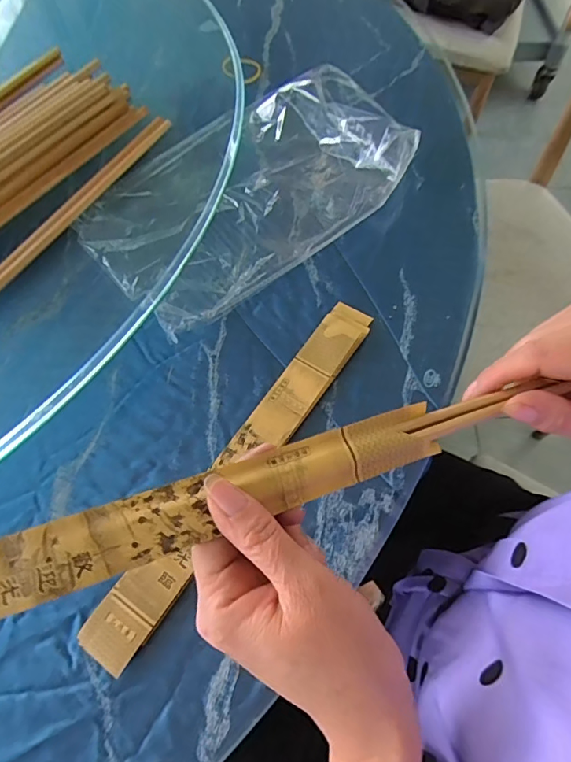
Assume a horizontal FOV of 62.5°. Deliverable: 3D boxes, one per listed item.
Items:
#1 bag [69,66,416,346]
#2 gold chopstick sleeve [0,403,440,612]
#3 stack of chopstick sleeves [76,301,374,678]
[{"bbox_3d":[-0.033,-0.174,0.411,0.276,0.052,0.174,-35,67,-17],"label":"bag"},{"bbox_3d":[-0.051,0.060,0.205,0.254,0.015,0.027,-17,63,-12],"label":"gold chopstick sleeve"},{"bbox_3d":[-0.024,0.050,0.315,0.033,0.011,0.280,31,67,16],"label":"stack of chopstick sleeves"}]

